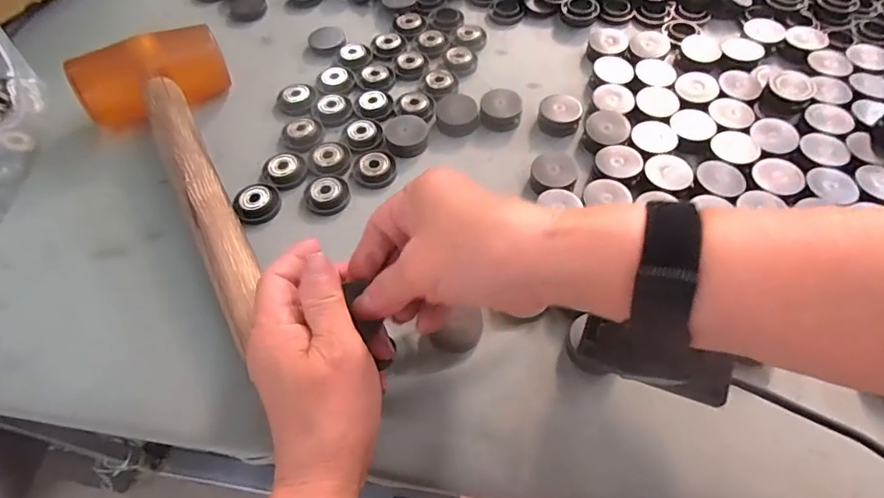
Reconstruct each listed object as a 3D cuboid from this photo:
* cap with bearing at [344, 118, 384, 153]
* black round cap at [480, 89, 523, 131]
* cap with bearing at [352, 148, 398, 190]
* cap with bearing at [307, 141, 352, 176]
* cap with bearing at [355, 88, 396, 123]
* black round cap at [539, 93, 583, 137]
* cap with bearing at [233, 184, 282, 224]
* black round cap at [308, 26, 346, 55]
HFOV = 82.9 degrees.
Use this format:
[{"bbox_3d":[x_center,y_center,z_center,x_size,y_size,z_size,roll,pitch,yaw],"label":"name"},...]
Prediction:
[{"bbox_3d":[-0.060,-0.088,0.390,0.029,0.010,0.027,-1,57,1],"label":"cap with bearing"},{"bbox_3d":[0.047,-0.110,0.396,0.032,0.016,0.029,5,58,5],"label":"black round cap"},{"bbox_3d":[-0.050,-0.061,0.375,0.031,0.015,0.032,-1,57,1],"label":"cap with bearing"},{"bbox_3d":[-0.085,-0.069,0.380,0.031,0.006,0.032,-1,57,1],"label":"cap with bearing"},{"bbox_3d":[-0.055,-0.118,0.407,0.031,0.009,0.034,-1,57,1],"label":"cap with bearing"},{"bbox_3d":[0.092,-0.107,0.391,0.032,0.014,0.036,5,58,5],"label":"black round cap"},{"bbox_3d":[-0.131,-0.033,0.358,0.031,0.007,0.034,-1,57,1],"label":"cap with bearing"},{"bbox_3d":[-0.104,-0.189,0.454,0.033,0.006,0.033,-1,57,1],"label":"black round cap"}]

